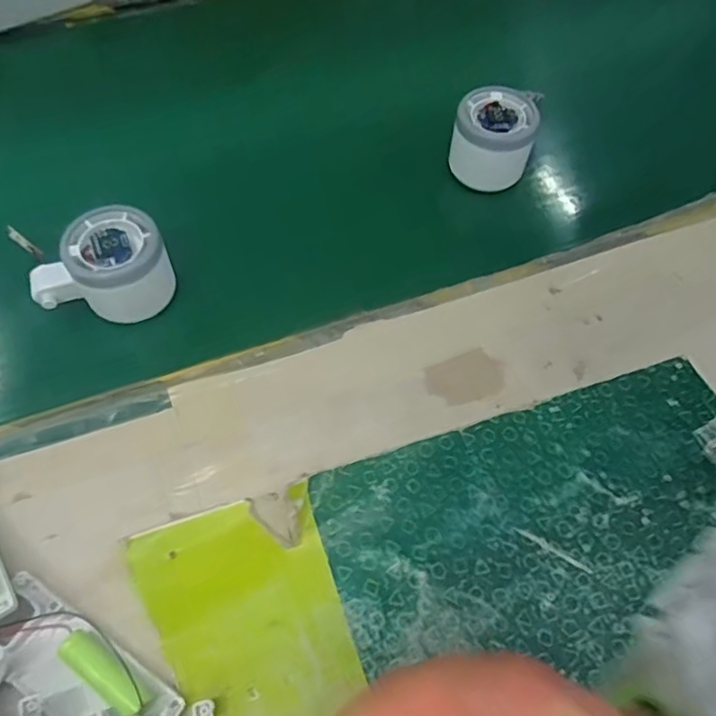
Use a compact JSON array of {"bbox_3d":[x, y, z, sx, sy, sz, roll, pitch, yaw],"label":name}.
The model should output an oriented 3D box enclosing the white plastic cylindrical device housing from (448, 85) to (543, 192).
[{"bbox_3d":[0.102,-0.162,0.470,0.057,0.061,0.052,0,59,-1],"label":"white plastic cylindrical device housing"}]

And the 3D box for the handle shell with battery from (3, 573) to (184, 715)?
[{"bbox_3d":[-0.129,0.143,0.282,0.100,0.024,0.038,29,63,16],"label":"handle shell with battery"}]

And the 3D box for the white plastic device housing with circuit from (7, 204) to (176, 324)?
[{"bbox_3d":[-0.162,-0.053,0.393,0.082,0.050,0.062,-20,61,-12],"label":"white plastic device housing with circuit"}]

